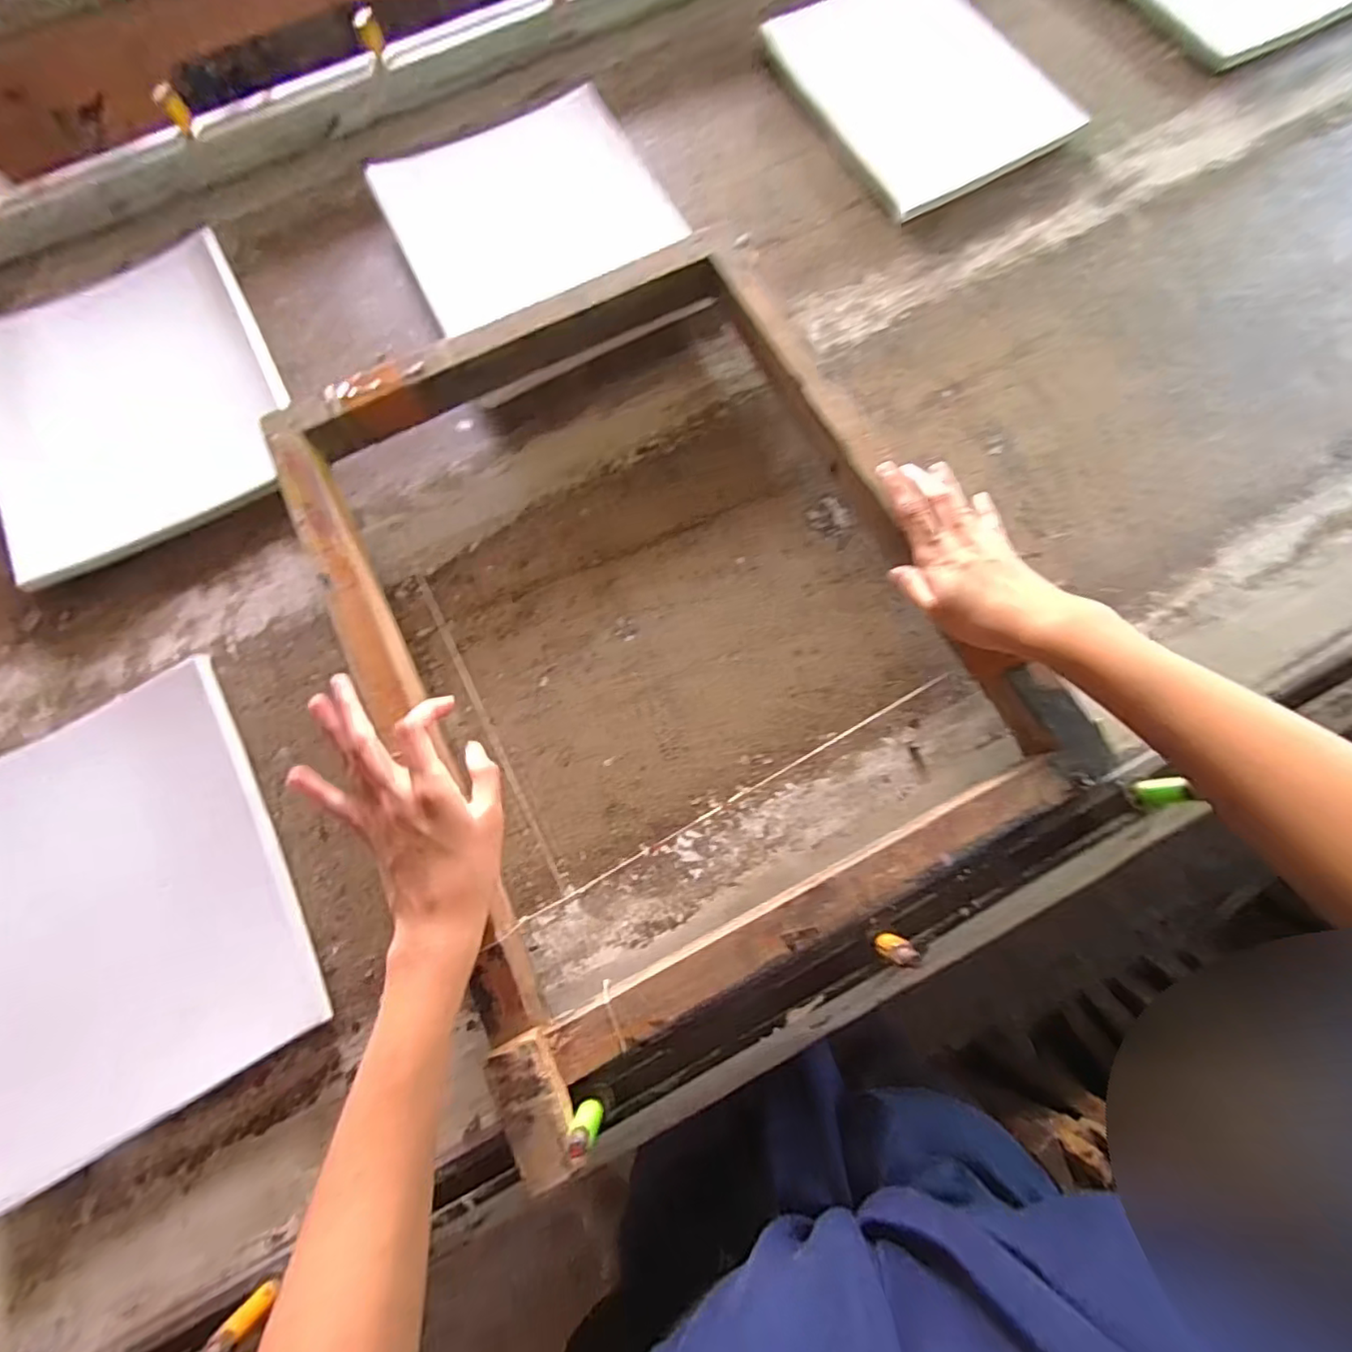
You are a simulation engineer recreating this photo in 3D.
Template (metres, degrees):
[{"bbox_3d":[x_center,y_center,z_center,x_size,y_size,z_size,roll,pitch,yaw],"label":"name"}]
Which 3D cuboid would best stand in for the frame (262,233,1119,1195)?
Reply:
[{"bbox_3d":[-0.020,-0.059,0.409,0.394,0.043,0.524,-27,76,-5],"label":"frame"}]

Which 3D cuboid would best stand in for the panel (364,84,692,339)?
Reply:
[{"bbox_3d":[-0.138,-0.431,0.553,0.233,0.021,0.220,-26,76,-5],"label":"panel"}]

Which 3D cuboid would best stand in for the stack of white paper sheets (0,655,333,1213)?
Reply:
[{"bbox_3d":[-0.371,0.149,0.396,0.206,0.010,0.270,-28,74,-8],"label":"stack of white paper sheets"}]

